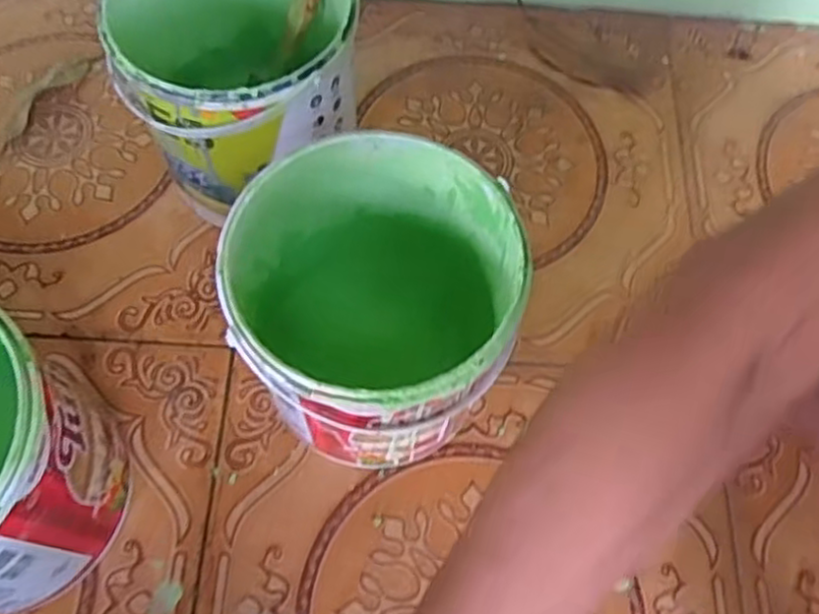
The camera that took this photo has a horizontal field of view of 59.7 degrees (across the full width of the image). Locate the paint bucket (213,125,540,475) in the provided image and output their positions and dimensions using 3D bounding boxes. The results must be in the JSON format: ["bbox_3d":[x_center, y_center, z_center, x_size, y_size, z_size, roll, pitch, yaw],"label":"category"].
[{"bbox_3d":[-0.023,0.009,0.504,0.178,0.186,0.172,1,66,-2],"label":"paint bucket"}]

